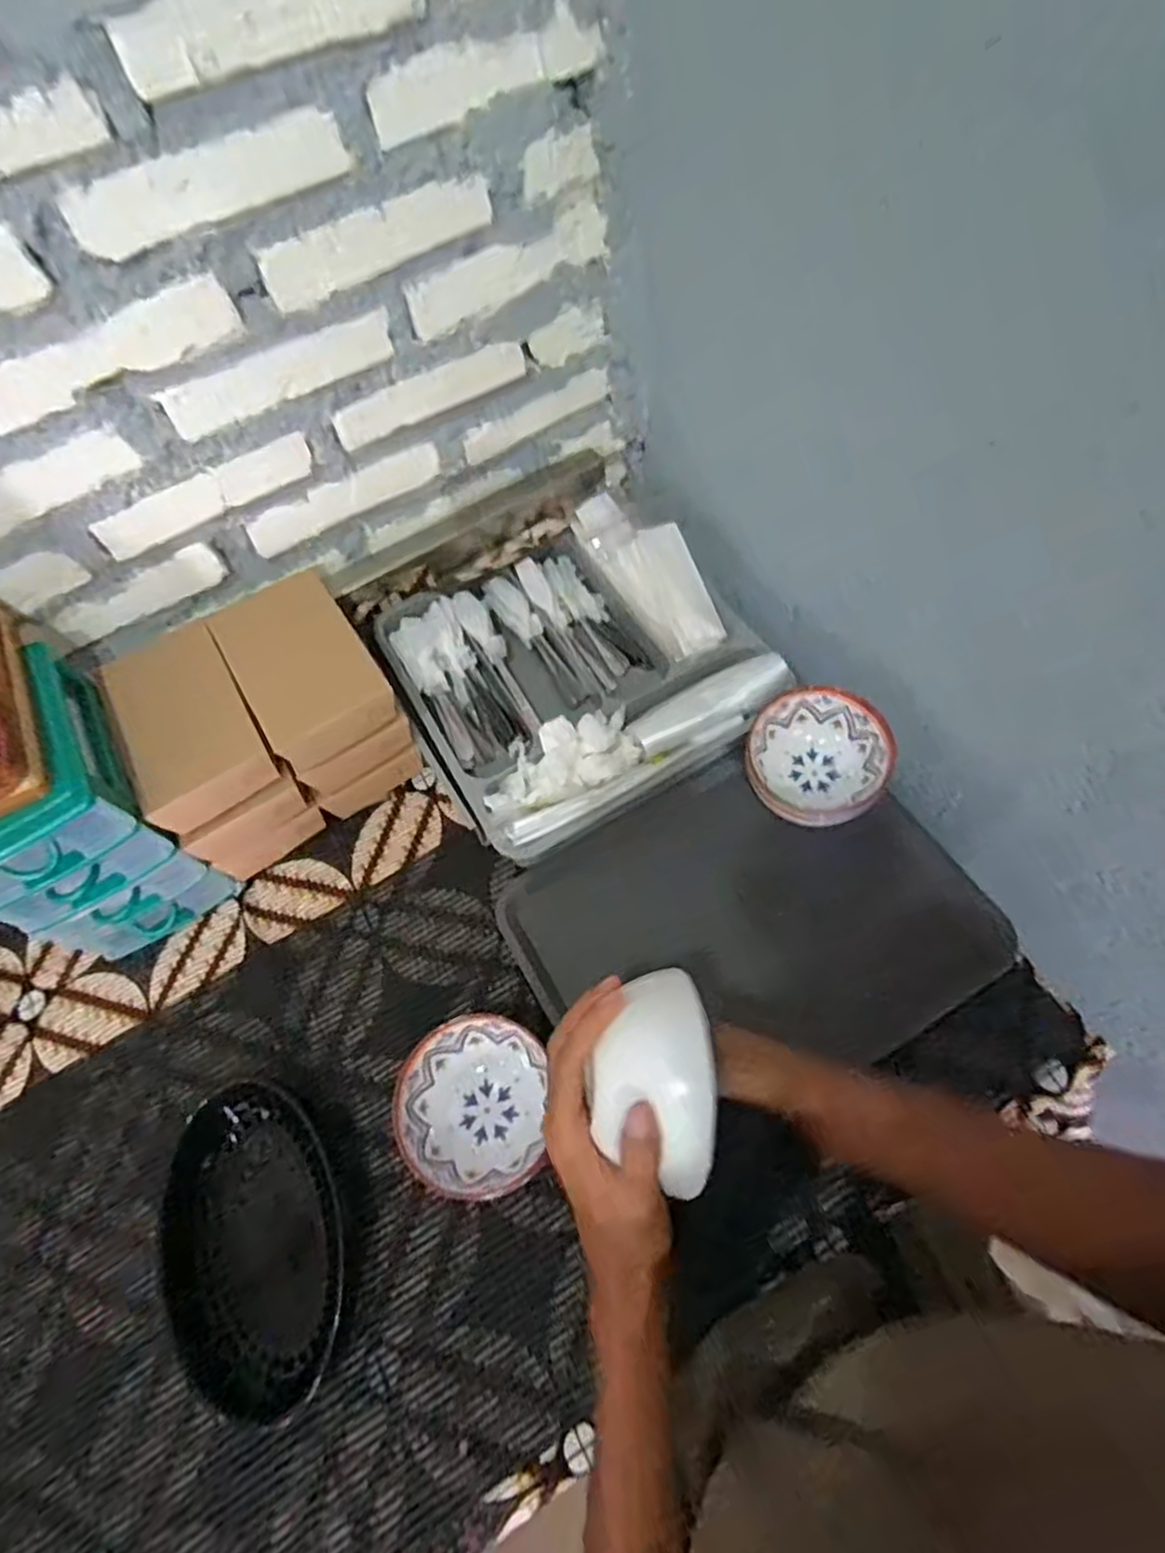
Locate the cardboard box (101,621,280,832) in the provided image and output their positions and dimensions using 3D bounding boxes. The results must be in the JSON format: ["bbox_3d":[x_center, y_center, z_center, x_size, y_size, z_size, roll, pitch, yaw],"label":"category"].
[{"bbox_3d":[-0.351,-0.050,0.636,0.105,0.048,0.172,-30,66,-11],"label":"cardboard box"}]

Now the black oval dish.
[{"bbox_3d":[-0.246,0.351,0.541,0.122,0.040,0.214,-19,64,-6],"label":"black oval dish"}]

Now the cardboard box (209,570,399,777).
[{"bbox_3d":[-0.254,-0.102,0.660,0.109,0.047,0.168,-31,66,-12],"label":"cardboard box"}]

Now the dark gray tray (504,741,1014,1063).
[{"bbox_3d":[0.140,0.129,0.621,0.357,0.017,0.268,-29,76,-1],"label":"dark gray tray"}]

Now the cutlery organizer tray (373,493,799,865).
[{"bbox_3d":[-0.010,-0.113,0.724,0.324,0.081,0.328,-27,65,-10],"label":"cutlery organizer tray"}]

